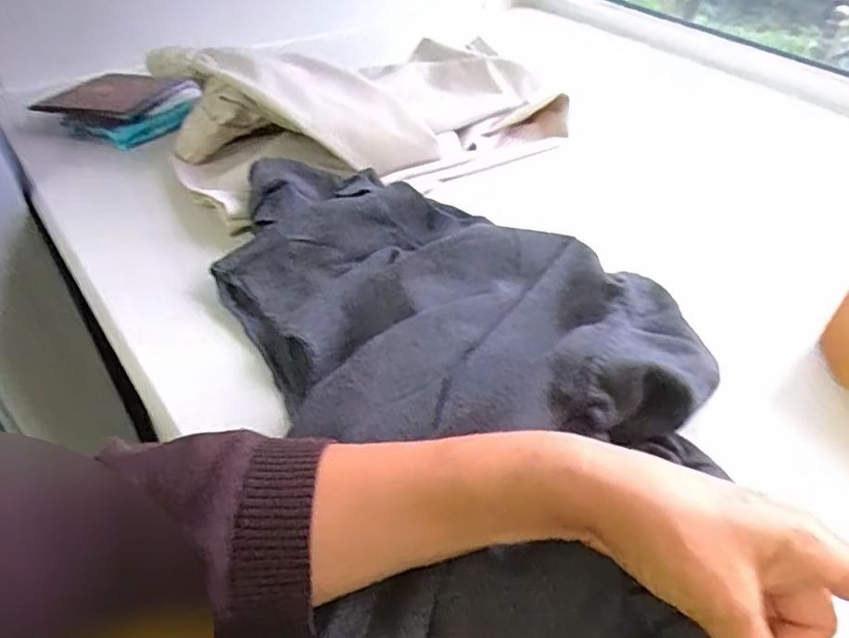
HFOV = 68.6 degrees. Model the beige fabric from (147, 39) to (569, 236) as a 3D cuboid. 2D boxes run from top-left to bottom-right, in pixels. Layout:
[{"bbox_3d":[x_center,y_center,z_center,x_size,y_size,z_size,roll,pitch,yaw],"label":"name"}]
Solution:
[{"bbox_3d":[-0.059,-0.218,0.636,0.386,0.092,0.213,-22,47,-26],"label":"beige fabric"}]

